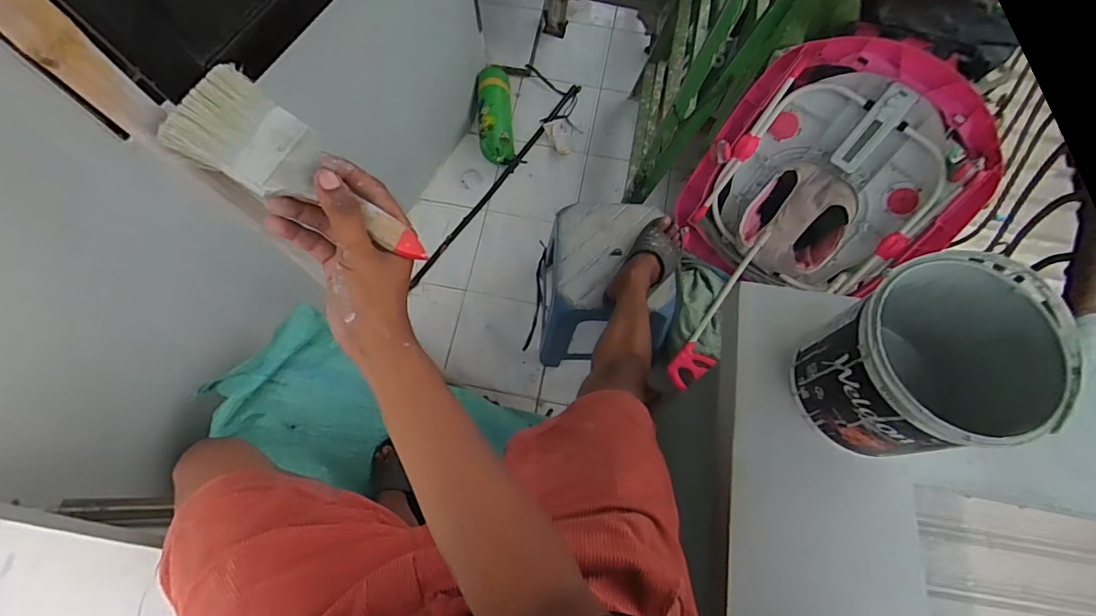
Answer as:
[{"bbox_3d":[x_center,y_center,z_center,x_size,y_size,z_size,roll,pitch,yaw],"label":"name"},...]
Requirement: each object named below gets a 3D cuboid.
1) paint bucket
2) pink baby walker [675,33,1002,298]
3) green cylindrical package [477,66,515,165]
[{"bbox_3d":[0.405,0.058,0.569,0.199,0.197,0.191,-9,71,-3],"label":"paint bucket"},{"bbox_3d":[0.735,-0.340,1.388,0.638,0.676,0.320,24,28,19],"label":"pink baby walker"},{"bbox_3d":[-0.189,-0.693,1.843,0.121,0.114,0.391,-4,71,-1],"label":"green cylindrical package"}]

